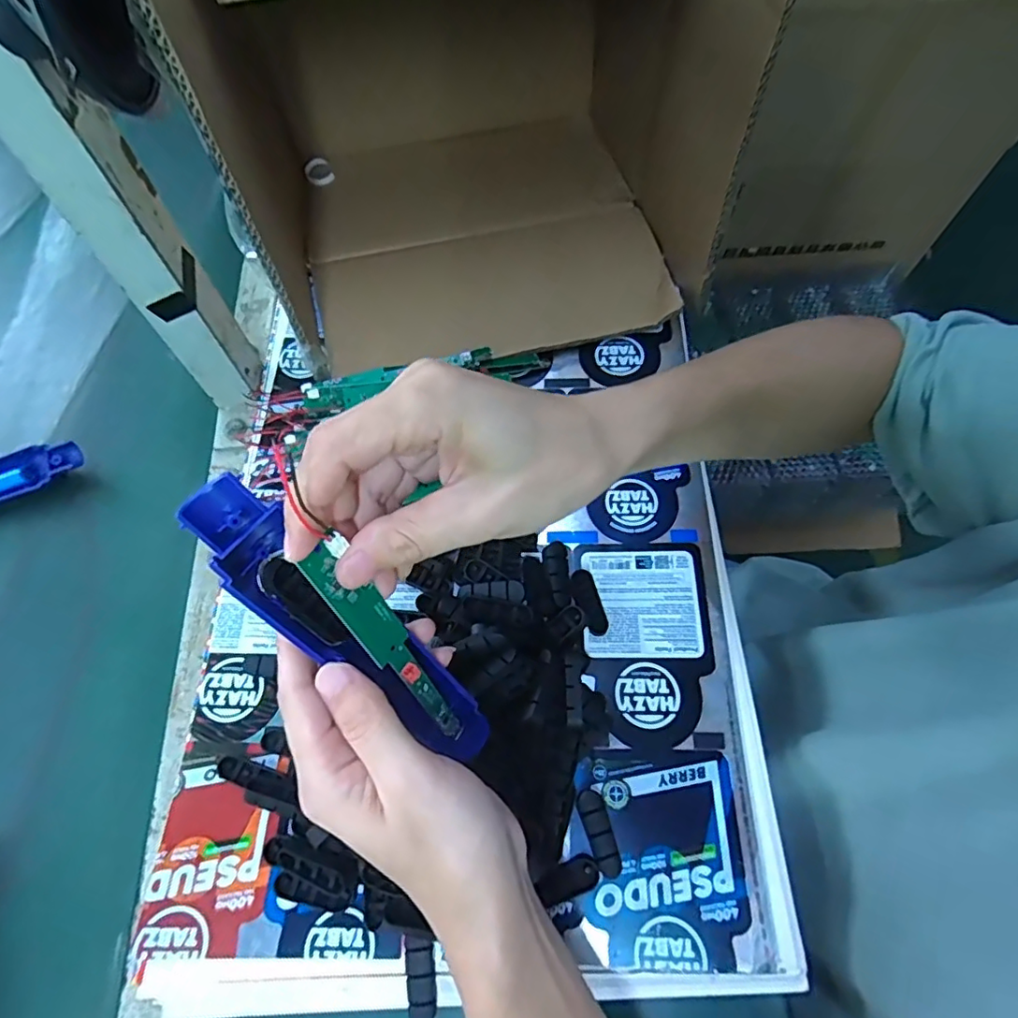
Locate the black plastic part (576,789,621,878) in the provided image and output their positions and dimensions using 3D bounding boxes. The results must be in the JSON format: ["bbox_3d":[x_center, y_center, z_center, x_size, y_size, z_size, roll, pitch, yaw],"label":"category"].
[{"bbox_3d":[0.055,0.200,0.350,0.015,0.009,0.047,-15,65,-6],"label":"black plastic part"}]

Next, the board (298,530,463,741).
[{"bbox_3d":[-0.049,0.064,0.250,0.018,0.135,0.010,-33,39,-12],"label":"board"}]

